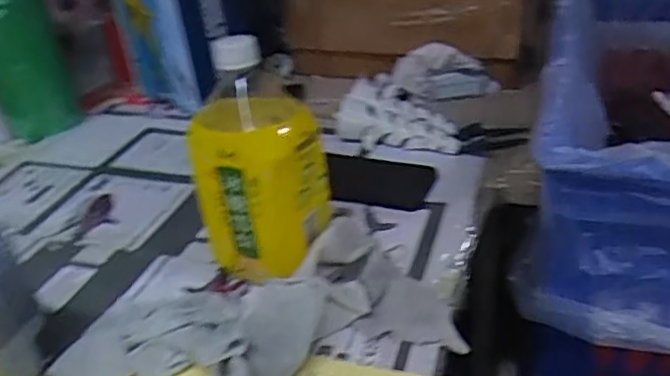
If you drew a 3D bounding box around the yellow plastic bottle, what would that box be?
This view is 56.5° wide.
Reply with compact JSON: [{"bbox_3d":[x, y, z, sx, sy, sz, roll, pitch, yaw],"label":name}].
[{"bbox_3d":[-0.057,-0.016,0.507,0.093,0.194,0.081,8,34,22],"label":"yellow plastic bottle"}]

